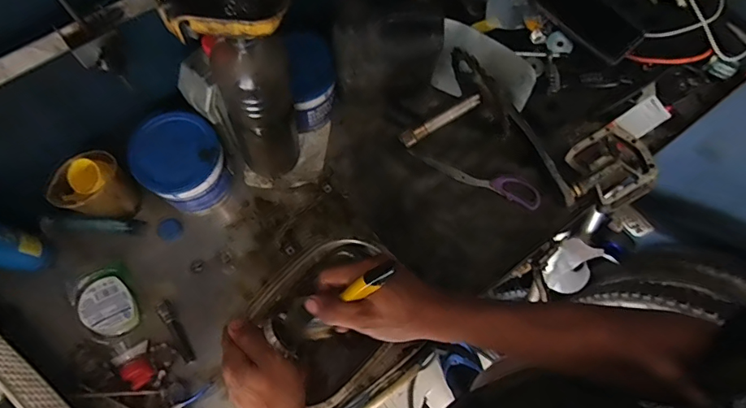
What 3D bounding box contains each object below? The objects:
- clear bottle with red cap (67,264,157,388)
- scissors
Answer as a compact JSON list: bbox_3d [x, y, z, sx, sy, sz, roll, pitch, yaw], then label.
[{"bbox_3d":[-0.310,0.151,0.545,0.061,0.039,0.150,-25,73,-9],"label":"clear bottle with red cap"},{"bbox_3d":[0.144,-0.044,0.642,0.189,0.014,0.035,25,72,8],"label":"scissors"}]

